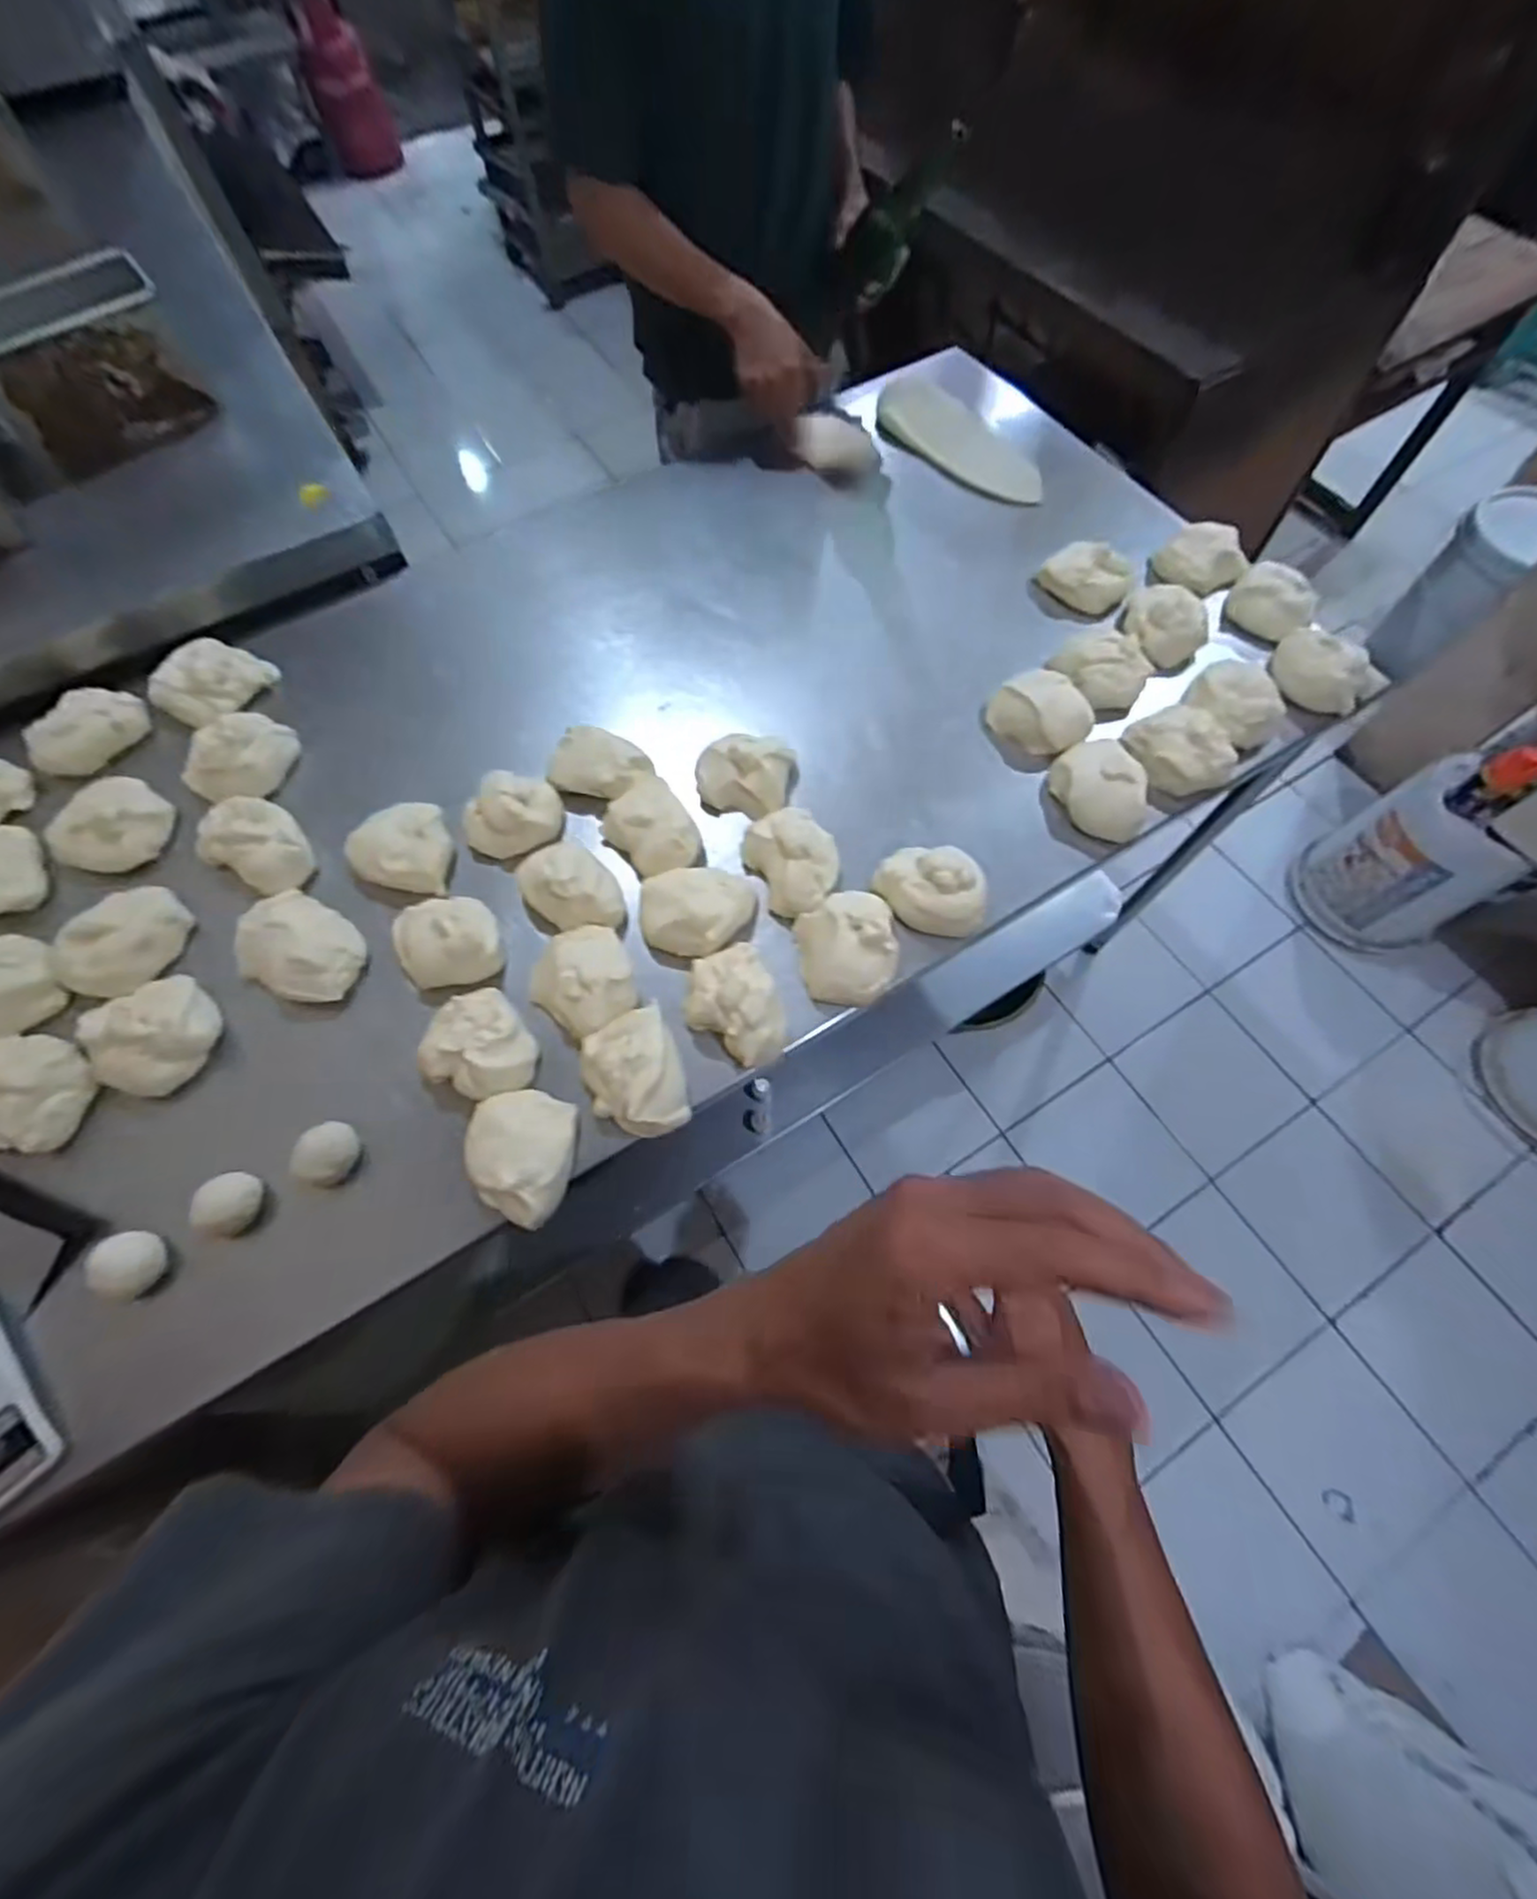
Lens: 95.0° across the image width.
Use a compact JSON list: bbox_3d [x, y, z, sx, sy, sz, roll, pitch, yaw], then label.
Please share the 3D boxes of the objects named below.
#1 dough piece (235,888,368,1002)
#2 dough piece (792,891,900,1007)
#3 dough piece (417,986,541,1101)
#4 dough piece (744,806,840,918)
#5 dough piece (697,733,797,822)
[{"bbox_3d":[-0.495,-0.005,0.736,0.137,0.043,0.103,23,69,12],"label":"dough piece"},{"bbox_3d":[0.082,-0.001,0.719,0.092,0.046,0.107,-12,66,-3],"label":"dough piece"},{"bbox_3d":[-0.277,0.092,0.682,0.098,0.047,0.097,-1,66,2],"label":"dough piece"},{"bbox_3d":[0.026,-0.101,0.756,0.082,0.055,0.125,-24,67,-8],"label":"dough piece"},{"bbox_3d":[-0.029,-0.210,0.816,0.112,0.051,0.096,10,67,7],"label":"dough piece"}]

